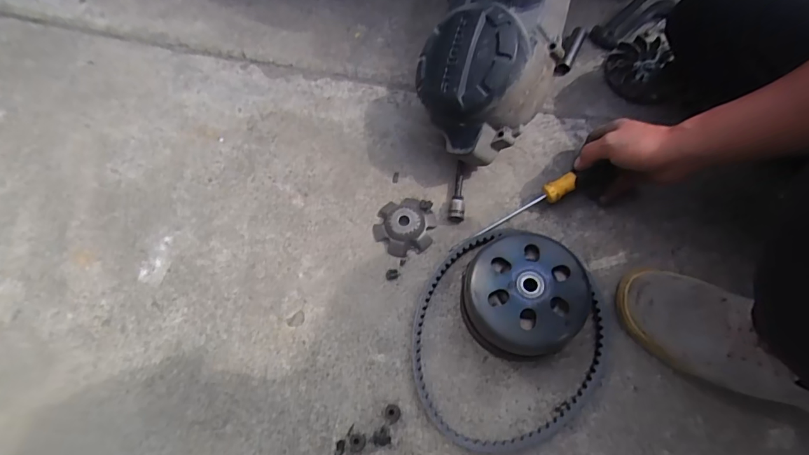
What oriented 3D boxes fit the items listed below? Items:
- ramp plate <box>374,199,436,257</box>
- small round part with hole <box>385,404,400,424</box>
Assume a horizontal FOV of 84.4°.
[{"bbox_3d":[0.000,-0.004,0.599,0.077,0.027,0.079,-1,66,3],"label":"ramp plate"},{"bbox_3d":[-0.014,0.213,0.511,0.017,0.014,0.020,12,68,8],"label":"small round part with hole"}]

